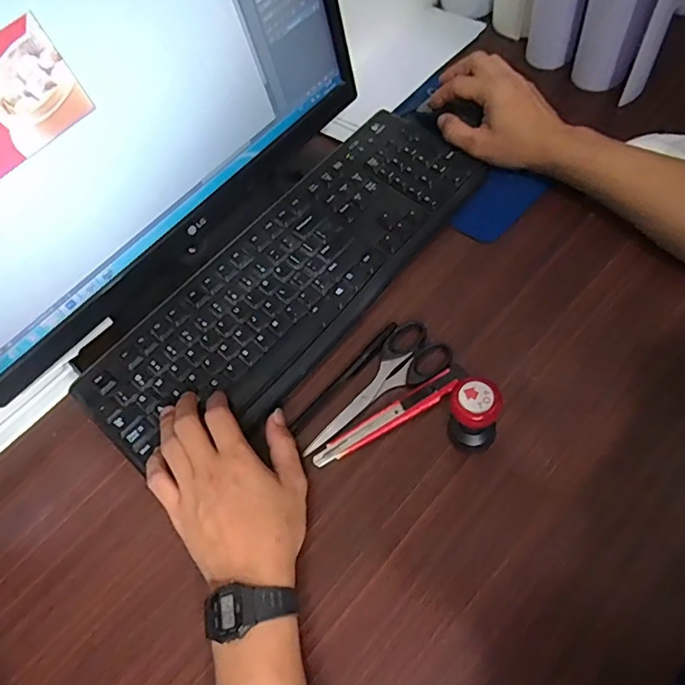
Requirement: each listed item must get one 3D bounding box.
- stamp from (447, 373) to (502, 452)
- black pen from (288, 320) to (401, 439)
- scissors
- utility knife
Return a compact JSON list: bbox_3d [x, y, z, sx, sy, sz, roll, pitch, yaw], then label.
[{"bbox_3d":[0.097,0.057,0.385,0.041,0.082,0.030,22,67,20],"label":"stamp"},{"bbox_3d":[0.003,0.029,0.460,0.010,0.008,0.131,37,73,25],"label":"black pen"},{"bbox_3d":[0.025,0.039,0.446,0.149,0.006,0.054,-38,62,-12],"label":"scissors"},{"bbox_3d":[0.041,0.060,0.429,0.145,0.015,0.020,-31,61,-8],"label":"utility knife"}]

